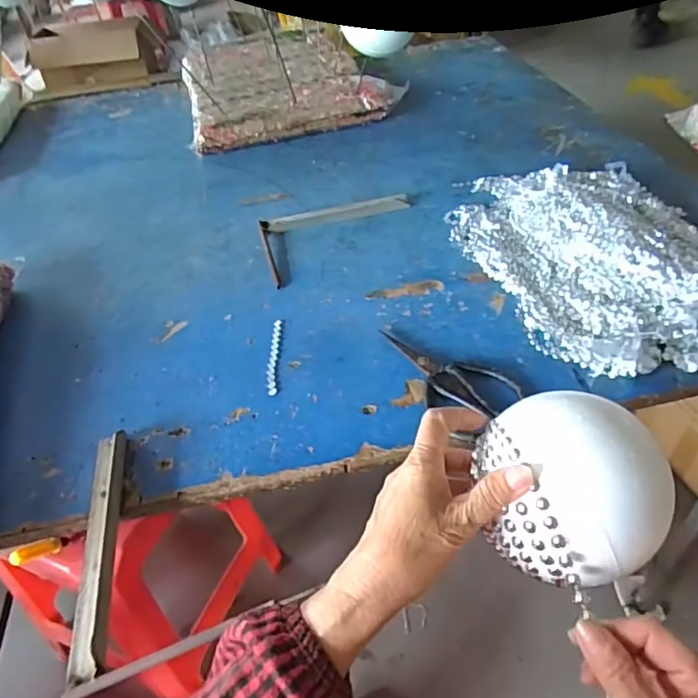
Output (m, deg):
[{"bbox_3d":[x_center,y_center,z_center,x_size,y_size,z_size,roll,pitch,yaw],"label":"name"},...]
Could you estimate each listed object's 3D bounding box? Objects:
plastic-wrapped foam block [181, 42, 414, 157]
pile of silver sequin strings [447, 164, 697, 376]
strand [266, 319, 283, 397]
[{"bbox_3d":[-0.142,-0.568,1.236,0.398,0.066,0.457,-13,43,-7],"label":"plastic-wrapped foam block"},{"bbox_3d":[0.312,-0.128,0.704,0.289,0.057,0.474,-14,43,-8],"label":"pile of silver sequin strings"},{"bbox_3d":[-0.083,0.006,0.643,0.012,0.006,0.126,-5,42,1],"label":"strand"}]

